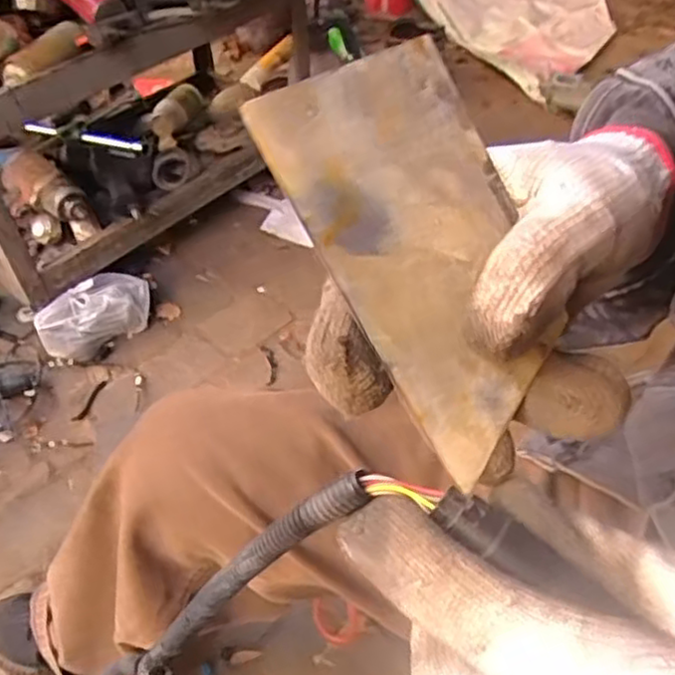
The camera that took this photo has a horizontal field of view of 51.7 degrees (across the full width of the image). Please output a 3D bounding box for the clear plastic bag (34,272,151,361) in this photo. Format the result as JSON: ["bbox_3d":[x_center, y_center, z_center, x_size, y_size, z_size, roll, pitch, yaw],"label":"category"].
[{"bbox_3d":[-0.401,-0.038,1.167,0.194,0.097,0.077,-35,57,-27],"label":"clear plastic bag"}]

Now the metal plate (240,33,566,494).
[{"bbox_3d":[0.029,-0.028,0.209,0.071,0.004,0.115,-33,96,-29],"label":"metal plate"}]

